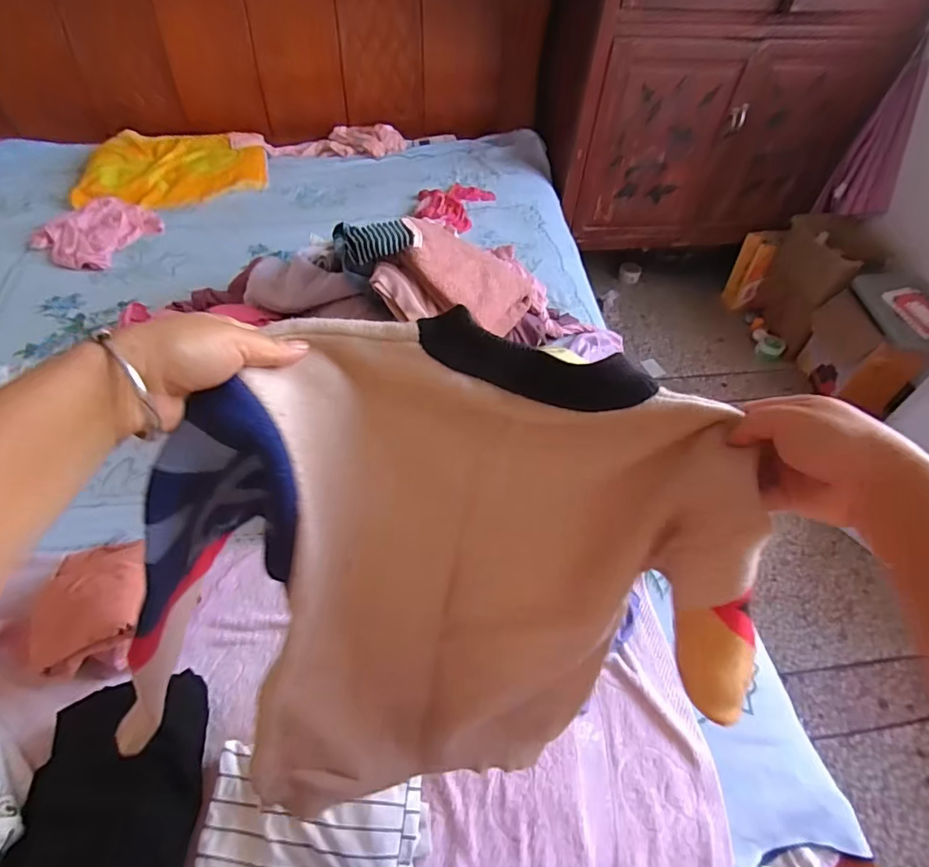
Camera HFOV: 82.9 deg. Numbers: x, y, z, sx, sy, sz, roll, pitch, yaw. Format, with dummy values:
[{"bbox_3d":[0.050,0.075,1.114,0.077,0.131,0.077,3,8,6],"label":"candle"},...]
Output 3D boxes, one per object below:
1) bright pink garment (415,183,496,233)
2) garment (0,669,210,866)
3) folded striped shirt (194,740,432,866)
[{"bbox_3d":[-0.041,-0.785,1.780,0.208,0.044,0.246,21,53,13],"label":"bright pink garment"},{"bbox_3d":[-0.455,0.490,0.668,0.211,0.059,0.308,-1,51,-5],"label":"garment"},{"bbox_3d":[-0.187,0.493,0.660,0.279,0.052,0.151,4,51,0],"label":"folded striped shirt"}]

